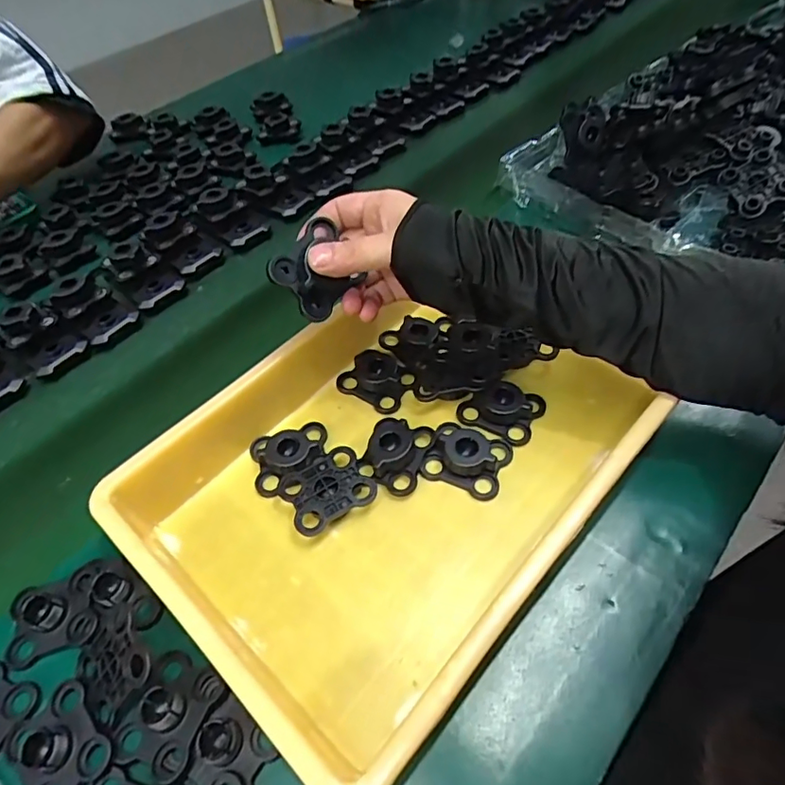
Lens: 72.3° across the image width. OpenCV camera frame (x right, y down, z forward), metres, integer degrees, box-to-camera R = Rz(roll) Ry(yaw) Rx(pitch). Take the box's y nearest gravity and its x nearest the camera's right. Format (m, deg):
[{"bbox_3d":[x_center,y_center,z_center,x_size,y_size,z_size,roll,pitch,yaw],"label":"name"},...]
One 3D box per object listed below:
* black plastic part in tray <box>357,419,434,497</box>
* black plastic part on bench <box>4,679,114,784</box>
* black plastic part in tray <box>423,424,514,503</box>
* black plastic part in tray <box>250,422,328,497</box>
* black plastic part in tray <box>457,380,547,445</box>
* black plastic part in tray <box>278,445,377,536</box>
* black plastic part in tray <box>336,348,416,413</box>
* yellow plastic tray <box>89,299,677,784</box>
[{"bbox_3d":[0.002,0.043,0.403,0.046,0.022,0.056,17,55,19],"label":"black plastic part in tray"},{"bbox_3d":[-0.191,0.198,0.301,0.048,0.015,0.059,-39,58,-24],"label":"black plastic part on bench"},{"bbox_3d":[0.055,0.045,0.398,0.059,0.020,0.050,19,55,20],"label":"black plastic part in tray"},{"bbox_3d":[-0.079,0.046,0.411,0.059,0.019,0.050,-13,51,-5],"label":"black plastic part in tray"},{"bbox_3d":[0.087,0.009,0.424,0.058,0.026,0.049,22,56,22],"label":"black plastic part in tray"},{"bbox_3d":[-0.047,0.071,0.386,0.059,0.020,0.053,-27,53,-16],"label":"black plastic part in tray"},{"bbox_3d":[-0.015,-0.015,0.448,0.057,0.021,0.044,25,57,23],"label":"black plastic part in tray"},{"bbox_3d":[0.000,0.052,0.379,0.244,0.062,0.315,32,61,27],"label":"yellow plastic tray"}]

